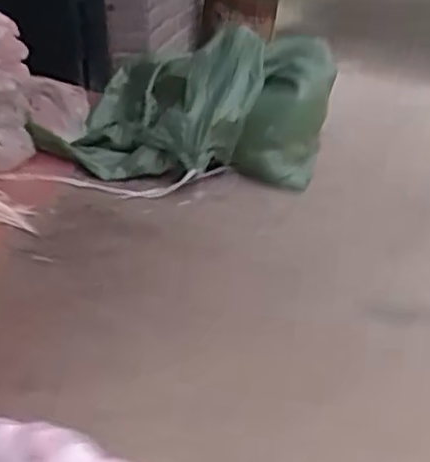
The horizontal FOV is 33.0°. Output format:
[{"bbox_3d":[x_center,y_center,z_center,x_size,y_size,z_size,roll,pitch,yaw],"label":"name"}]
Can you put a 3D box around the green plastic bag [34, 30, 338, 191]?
[{"bbox_3d":[-0.066,-0.346,1.918,0.719,0.342,0.478,8,29,11],"label":"green plastic bag"}]

